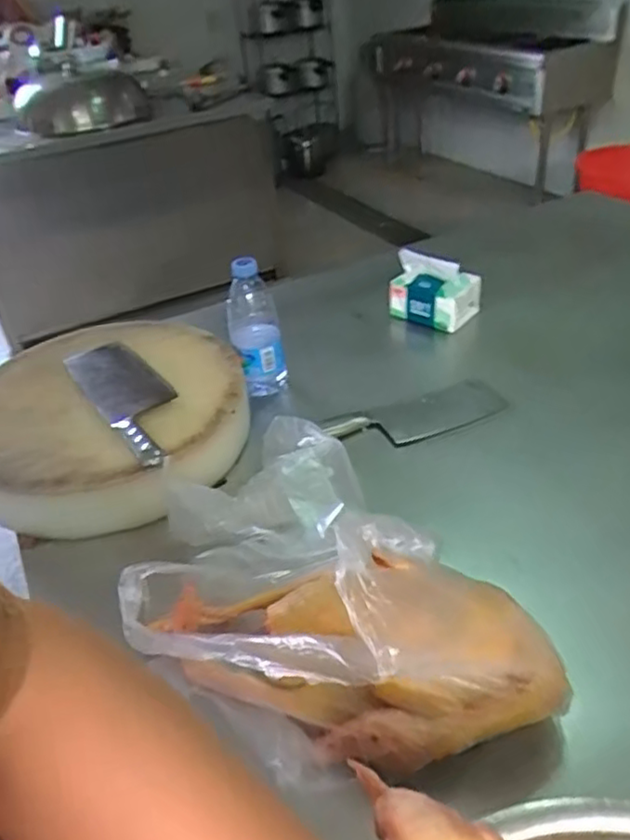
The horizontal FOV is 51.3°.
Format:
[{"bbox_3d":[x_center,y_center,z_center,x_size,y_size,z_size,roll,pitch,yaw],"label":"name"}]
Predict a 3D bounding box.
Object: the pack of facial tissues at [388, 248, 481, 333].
[{"bbox_3d":[0.188,-0.209,1.055,0.129,0.103,0.071,17,42,28],"label":"pack of facial tissues"}]

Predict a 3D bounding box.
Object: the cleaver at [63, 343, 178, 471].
[{"bbox_3d":[-0.241,-0.035,0.856,0.088,0.031,0.322,-25,41,-24],"label":"cleaver"}]

